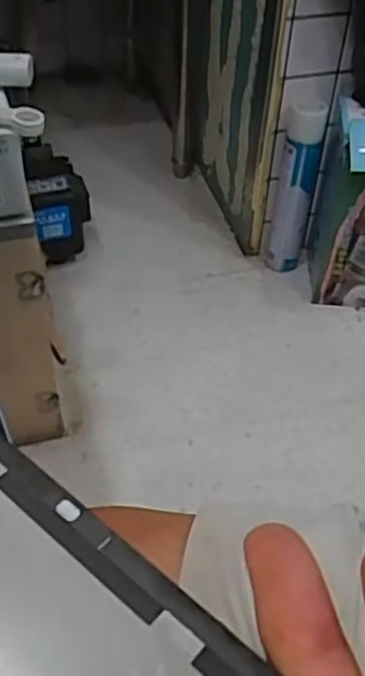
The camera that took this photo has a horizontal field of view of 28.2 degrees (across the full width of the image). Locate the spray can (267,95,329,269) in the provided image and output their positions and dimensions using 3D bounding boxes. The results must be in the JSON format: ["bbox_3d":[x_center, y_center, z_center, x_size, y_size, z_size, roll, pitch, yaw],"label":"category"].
[{"bbox_3d":[0.209,-0.267,1.356,0.066,0.351,0.064,1,46,-1],"label":"spray can"}]

